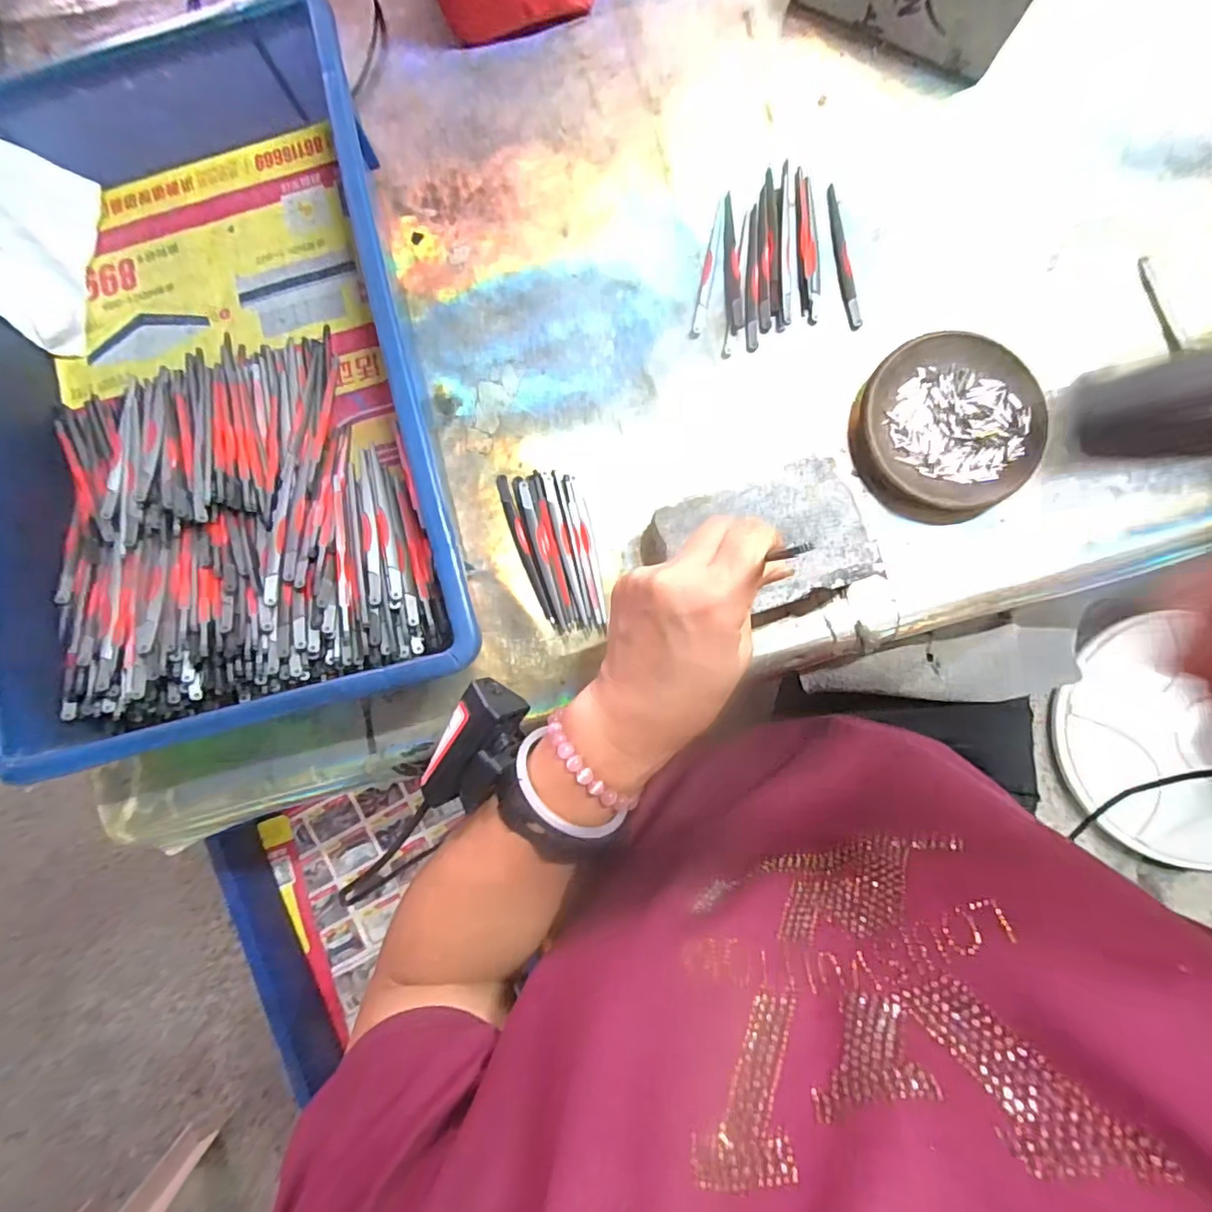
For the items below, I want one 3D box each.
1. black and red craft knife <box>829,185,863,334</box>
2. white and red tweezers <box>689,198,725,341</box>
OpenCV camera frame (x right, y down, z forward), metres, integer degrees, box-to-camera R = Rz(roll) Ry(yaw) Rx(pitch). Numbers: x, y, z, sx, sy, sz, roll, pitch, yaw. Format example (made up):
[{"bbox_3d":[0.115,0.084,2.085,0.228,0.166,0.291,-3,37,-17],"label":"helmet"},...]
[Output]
[{"bbox_3d":[0.160,-0.236,0.373,0.009,0.004,0.100,-8,86,3],"label":"black and red craft knife"},{"bbox_3d":[0.070,-0.232,0.379,0.008,0.004,0.099,11,87,4],"label":"white and red tweezers"}]

